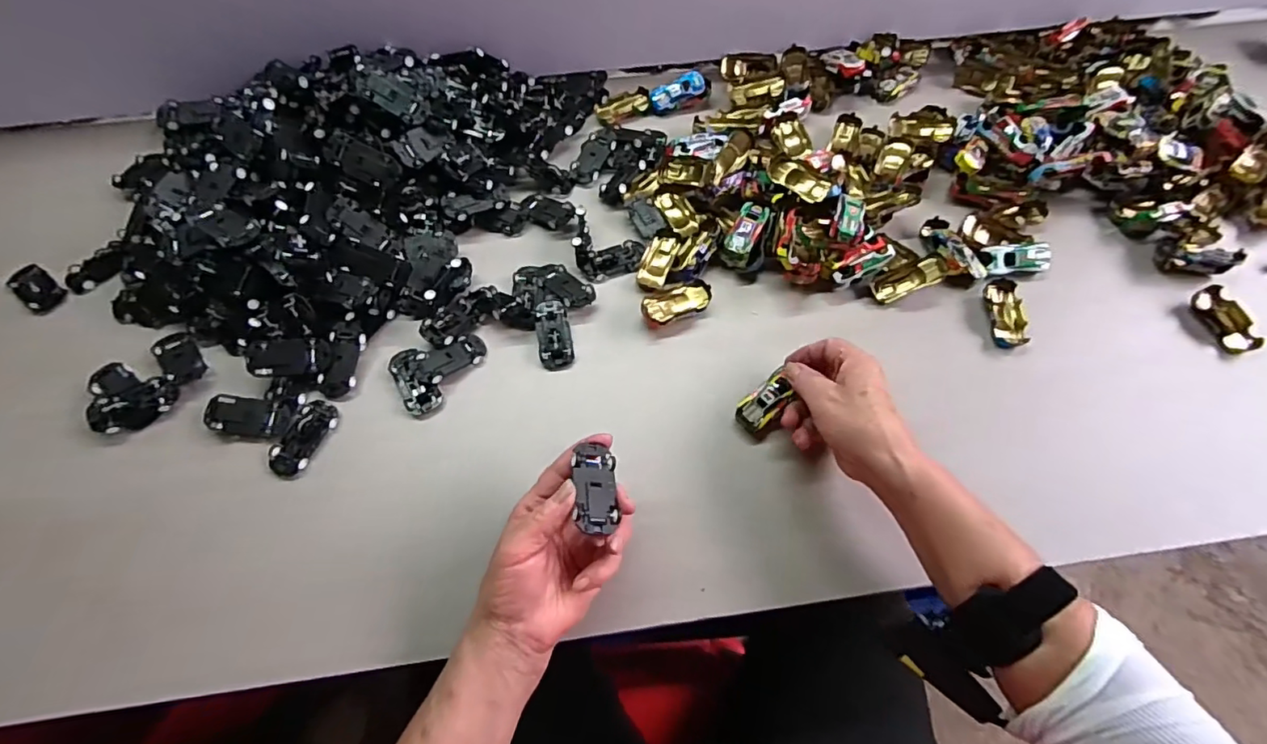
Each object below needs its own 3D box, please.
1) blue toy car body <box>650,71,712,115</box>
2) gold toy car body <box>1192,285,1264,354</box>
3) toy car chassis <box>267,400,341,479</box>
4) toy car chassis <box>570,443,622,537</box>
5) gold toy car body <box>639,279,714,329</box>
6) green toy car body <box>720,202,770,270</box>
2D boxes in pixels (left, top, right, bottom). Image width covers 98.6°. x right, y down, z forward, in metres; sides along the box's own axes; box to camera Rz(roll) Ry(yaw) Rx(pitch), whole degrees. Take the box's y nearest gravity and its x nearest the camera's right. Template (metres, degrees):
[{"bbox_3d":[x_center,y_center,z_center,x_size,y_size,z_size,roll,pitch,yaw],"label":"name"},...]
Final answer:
[{"bbox_3d":[0.054,-0.315,0.614,0.067,0.017,0.031,-29,67,-13],"label":"blue toy car body"},{"bbox_3d":[0.533,-0.047,0.489,0.028,0.013,0.063,-12,64,-5],"label":"gold toy car body"},{"bbox_3d":[-0.274,0.055,0.452,0.033,0.012,0.067,24,67,12],"label":"toy car chassis"},{"bbox_3d":[-0.026,0.078,0.368,0.026,0.015,0.060,11,48,-21],"label":"toy car chassis"},{"bbox_3d":[0.040,-0.063,0.500,0.066,0.017,0.029,-24,66,-11],"label":"gold toy car body"},{"bbox_3d":[0.108,-0.132,0.522,0.028,0.020,0.064,25,86,12],"label":"green toy car body"}]

